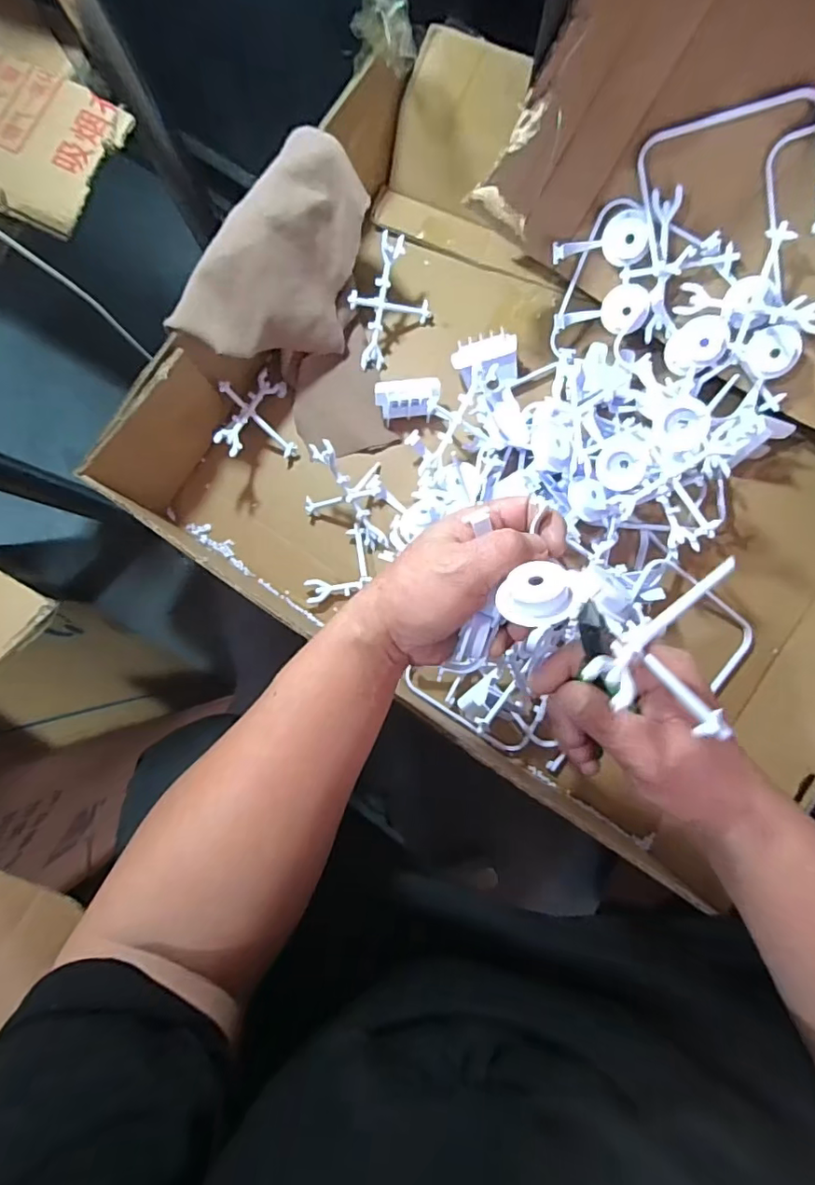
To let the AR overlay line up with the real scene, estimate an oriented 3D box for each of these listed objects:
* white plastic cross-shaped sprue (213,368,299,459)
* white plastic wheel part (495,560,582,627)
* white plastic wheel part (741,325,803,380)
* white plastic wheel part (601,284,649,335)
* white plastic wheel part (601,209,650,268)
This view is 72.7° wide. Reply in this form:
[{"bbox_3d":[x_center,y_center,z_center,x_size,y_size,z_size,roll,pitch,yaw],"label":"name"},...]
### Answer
[{"bbox_3d":[-0.146,-0.168,0.519,0.016,0.087,0.090,-19,81,38],"label":"white plastic cross-shaped sprue"},{"bbox_3d":[0.064,0.002,0.267,0.036,0.013,0.030,-45,50,-10],"label":"white plastic wheel part"},{"bbox_3d":[0.308,-0.203,0.468,0.041,0.011,0.041,-18,101,30],"label":"white plastic wheel part"},{"bbox_3d":[0.197,-0.257,0.501,0.038,0.011,0.038,7,108,24],"label":"white plastic wheel part"},{"bbox_3d":[0.185,-0.301,0.471,0.036,0.012,0.040,9,115,23],"label":"white plastic wheel part"}]

